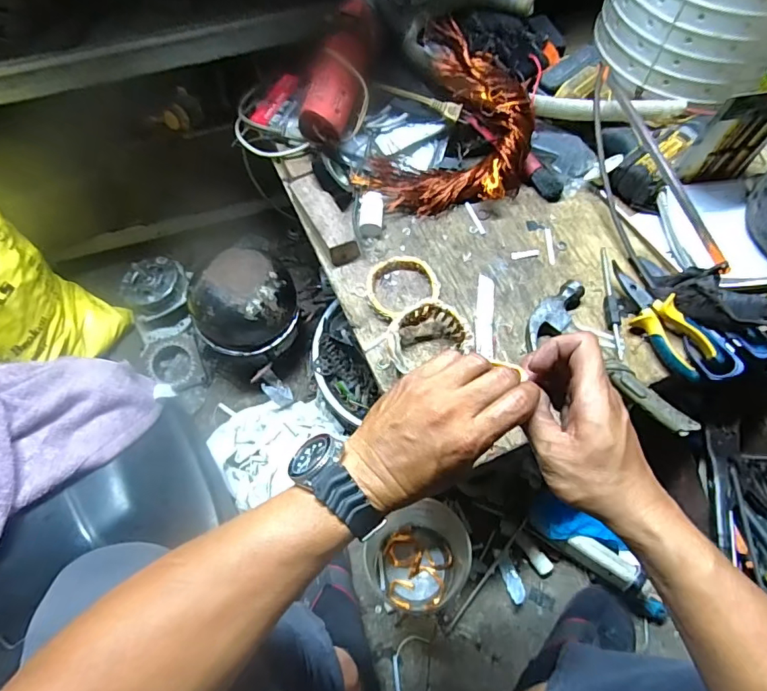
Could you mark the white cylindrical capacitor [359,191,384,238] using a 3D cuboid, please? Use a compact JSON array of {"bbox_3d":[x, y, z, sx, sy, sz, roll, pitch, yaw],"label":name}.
[{"bbox_3d":[-0.016,-0.171,0.631,0.031,0.025,0.054,-1,65,1],"label":"white cylindrical capacitor"}]

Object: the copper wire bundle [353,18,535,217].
[{"bbox_3d":[0.089,-0.282,0.617,0.201,0.100,0.210,19,67,10],"label":"copper wire bundle"}]

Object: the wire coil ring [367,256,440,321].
[{"bbox_3d":[0.019,-0.075,0.592,0.087,0.013,0.079,-23,66,-9],"label":"wire coil ring"}]

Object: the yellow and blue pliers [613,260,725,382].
[{"bbox_3d":[0.320,-0.033,0.551,0.057,0.032,0.148,-23,66,-9],"label":"yellow and blue pliers"}]

